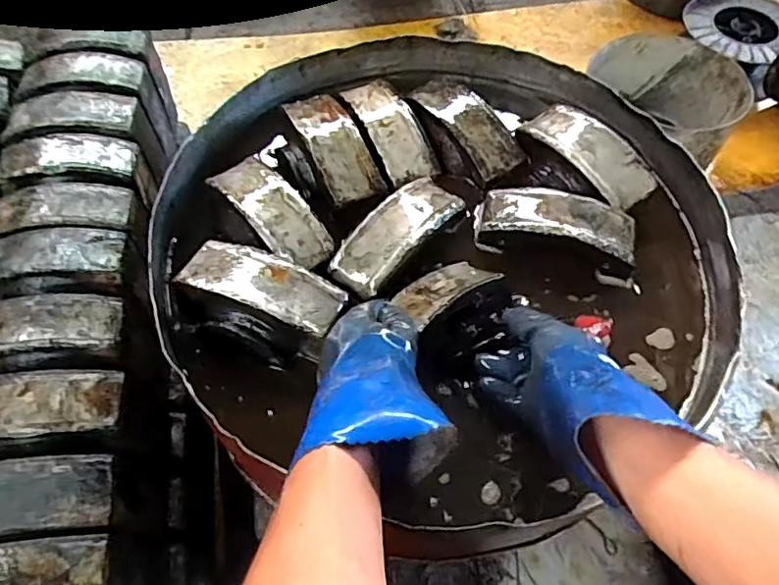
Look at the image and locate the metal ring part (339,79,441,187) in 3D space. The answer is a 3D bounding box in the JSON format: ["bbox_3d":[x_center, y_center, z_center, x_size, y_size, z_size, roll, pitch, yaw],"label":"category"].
[{"bbox_3d":[0.001,-0.188,0.648,0.060,0.031,0.145,-22,62,-13],"label":"metal ring part"}]

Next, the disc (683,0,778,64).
[{"bbox_3d":[0.756,-0.585,1.221,0.215,0.026,0.235,0,59,-1],"label":"disc"}]

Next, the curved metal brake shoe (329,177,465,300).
[{"bbox_3d":[0.008,-0.063,0.575,0.061,0.026,0.152,39,66,20],"label":"curved metal brake shoe"}]

